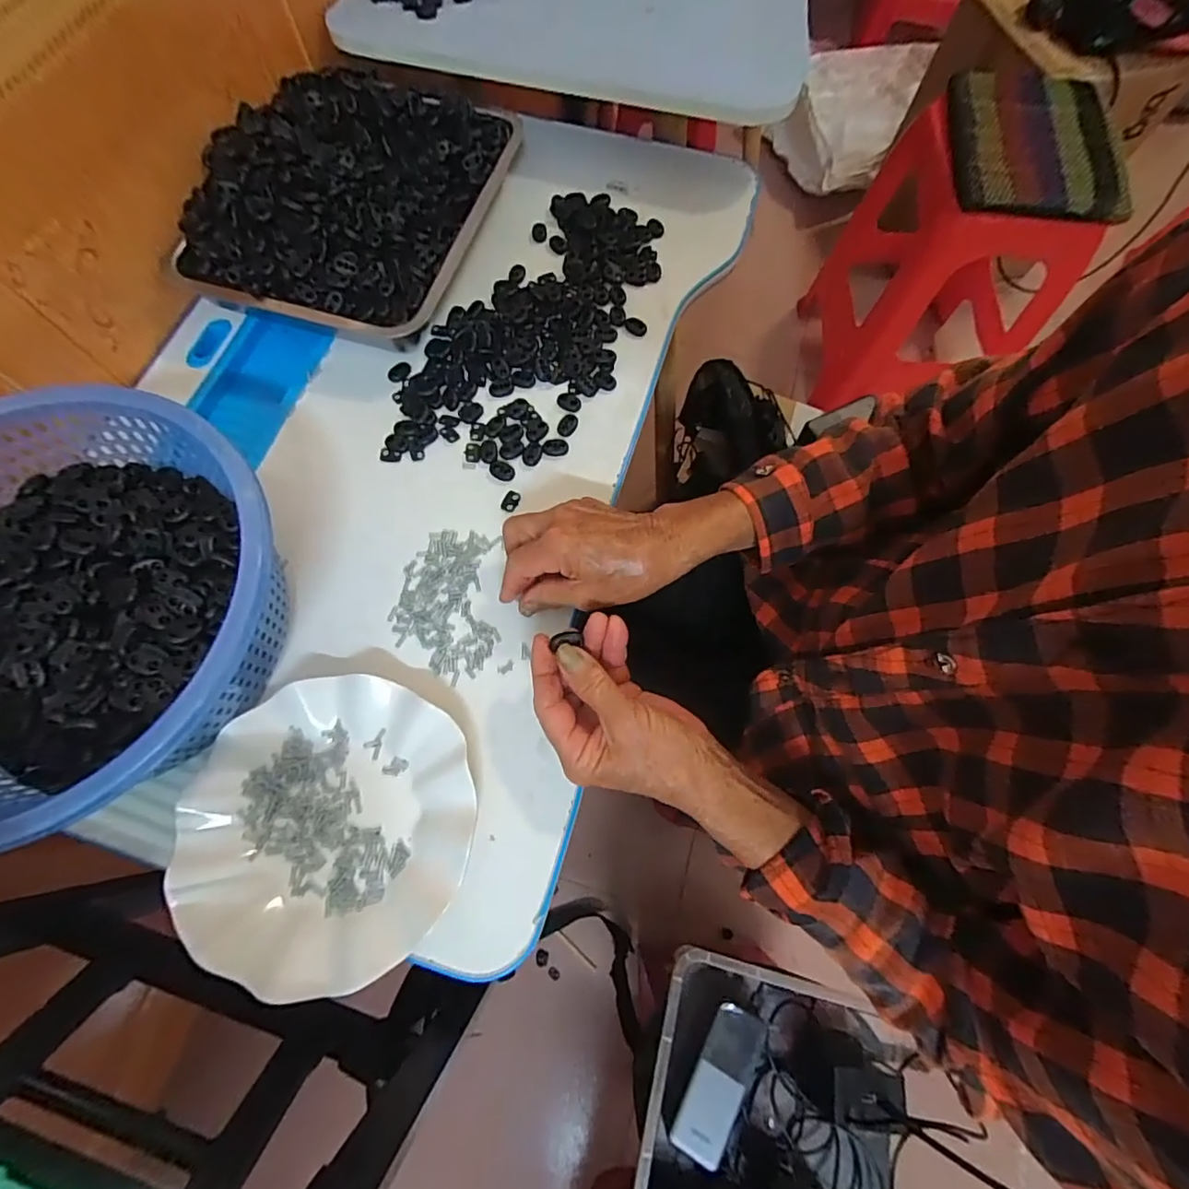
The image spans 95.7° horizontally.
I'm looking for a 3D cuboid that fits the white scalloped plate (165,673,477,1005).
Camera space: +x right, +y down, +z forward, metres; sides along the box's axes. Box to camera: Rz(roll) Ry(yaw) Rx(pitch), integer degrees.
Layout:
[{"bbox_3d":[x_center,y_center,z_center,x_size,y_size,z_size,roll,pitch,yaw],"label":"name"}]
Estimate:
[{"bbox_3d":[-0.169,0.146,0.345,0.175,0.023,0.176,0,71,-1],"label":"white scalloped plate"}]

